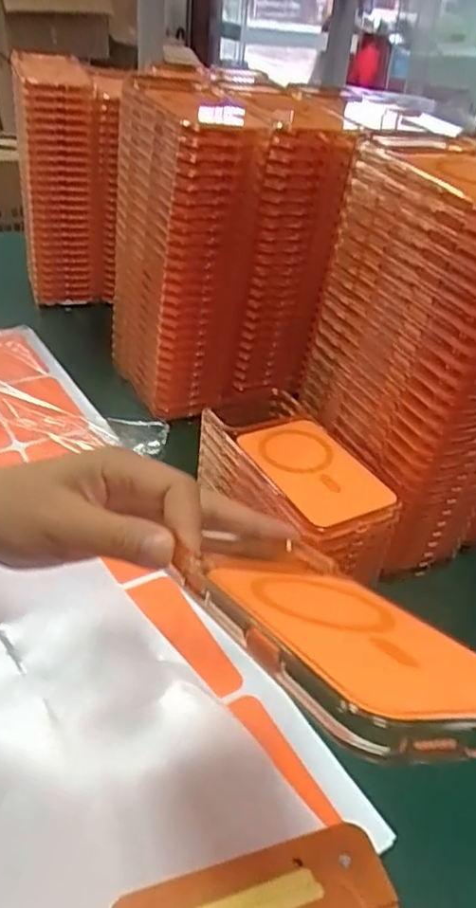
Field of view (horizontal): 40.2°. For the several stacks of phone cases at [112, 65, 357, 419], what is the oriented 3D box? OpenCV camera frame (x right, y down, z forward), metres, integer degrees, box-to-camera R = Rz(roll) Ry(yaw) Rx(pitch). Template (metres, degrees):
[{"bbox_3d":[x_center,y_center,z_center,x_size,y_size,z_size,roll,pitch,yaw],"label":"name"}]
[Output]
[{"bbox_3d":[-0.022,-0.200,0.646,0.170,0.260,0.170,-14,39,-25],"label":"several stacks of phone cases"}]

